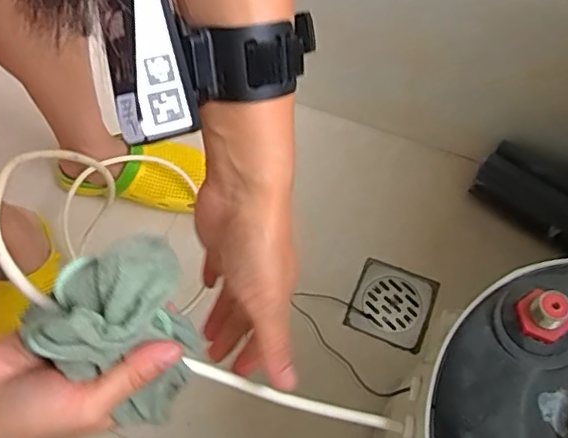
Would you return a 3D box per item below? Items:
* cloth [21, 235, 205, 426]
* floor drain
[{"bbox_3d":[-0.091,0.065,0.305,0.083,0.071,0.079,-14,64,-6],"label":"cloth"},{"bbox_3d":[0.140,0.110,0.745,0.098,0.010,0.102,20,66,11],"label":"floor drain"}]

